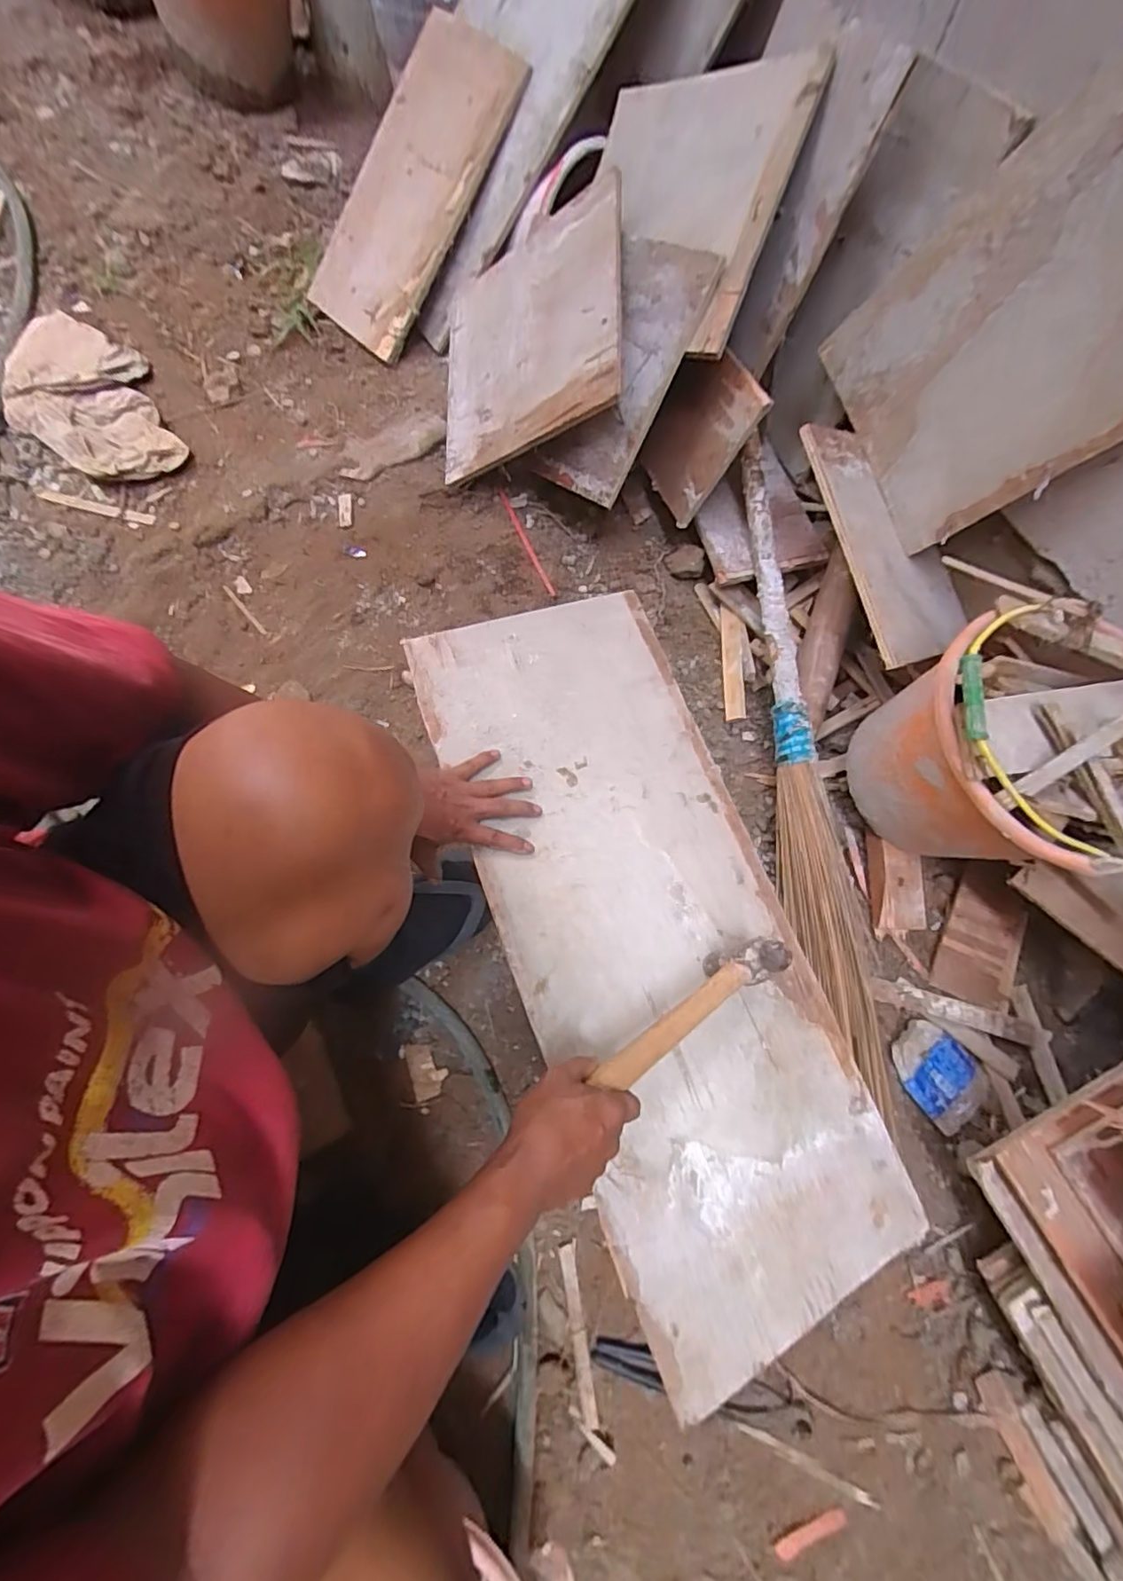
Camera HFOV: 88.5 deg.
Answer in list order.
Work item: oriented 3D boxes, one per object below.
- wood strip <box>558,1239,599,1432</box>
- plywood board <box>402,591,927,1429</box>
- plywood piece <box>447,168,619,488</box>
[{"bbox_3d":[0.019,0.597,0.634,0.019,0.006,0.165,-9,70,-6],"label":"wood strip"},{"bbox_3d":[0.098,0.142,0.641,0.313,0.014,0.791,-18,77,-17],"label":"plywood board"},{"bbox_3d":[-0.058,-0.637,0.829,0.326,0.033,0.322,1,89,43],"label":"plywood piece"}]

